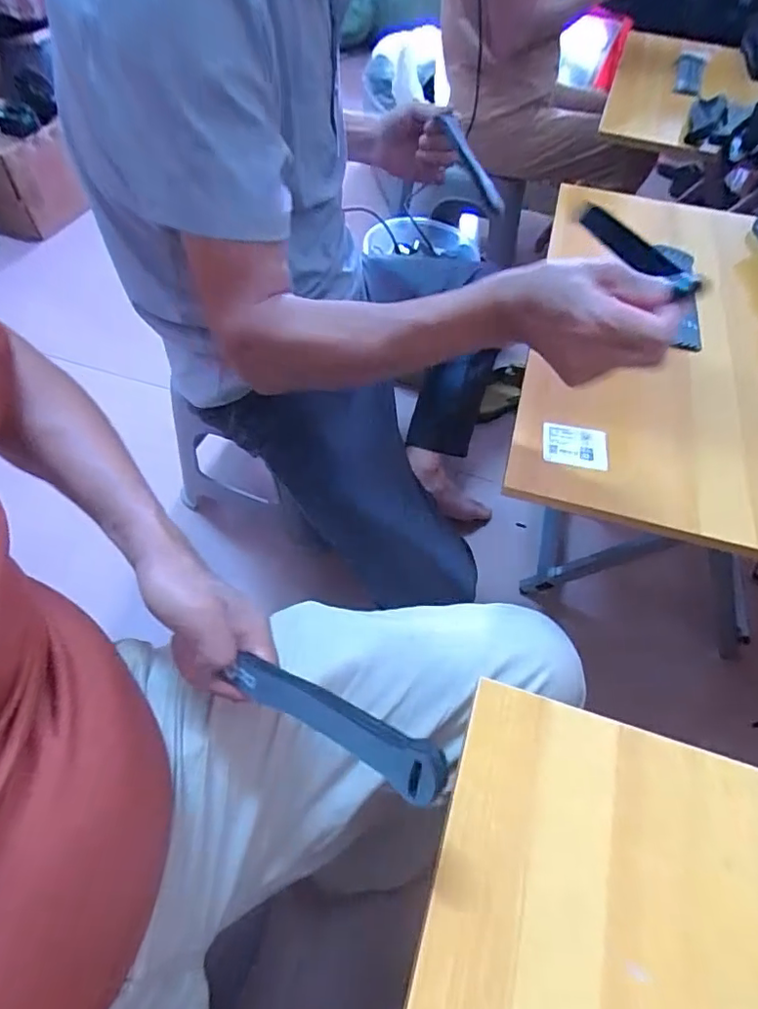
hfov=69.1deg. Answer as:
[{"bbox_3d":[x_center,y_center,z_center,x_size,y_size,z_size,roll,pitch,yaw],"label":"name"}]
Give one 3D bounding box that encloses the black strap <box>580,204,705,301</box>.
[{"bbox_3d":[0.192,-0.200,0.420,0.035,0.018,0.176,0,39,-2],"label":"black strap"}]

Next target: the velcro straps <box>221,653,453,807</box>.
[{"bbox_3d":[-0.031,0.125,0.322,0.155,0.016,0.027,15,52,32],"label":"velcro straps"}]

